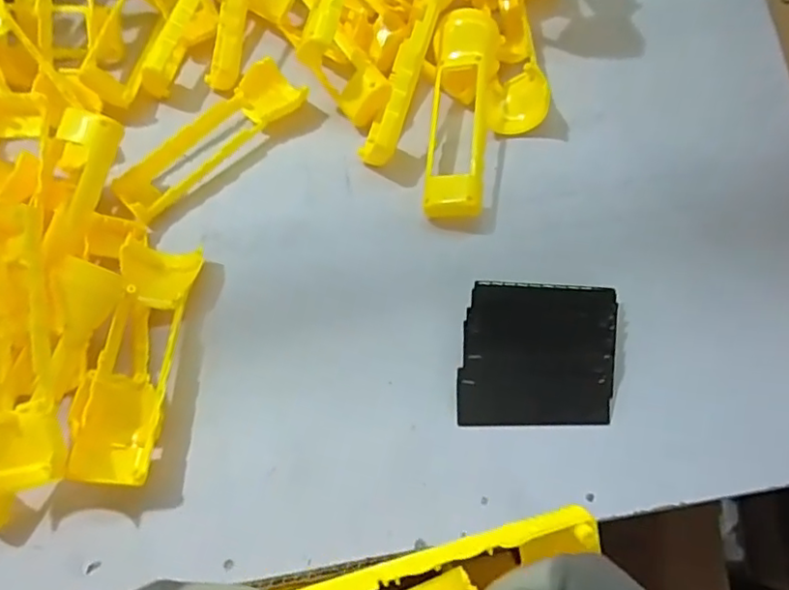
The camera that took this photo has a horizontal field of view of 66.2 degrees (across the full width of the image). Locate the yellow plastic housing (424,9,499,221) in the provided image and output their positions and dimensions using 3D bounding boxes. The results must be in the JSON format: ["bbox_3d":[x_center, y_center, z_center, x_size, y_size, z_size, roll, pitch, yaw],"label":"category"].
[{"bbox_3d":[0.049,-0.134,0.451,0.043,0.045,0.168,6,65,6],"label":"yellow plastic housing"}]

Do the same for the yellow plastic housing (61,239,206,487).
[{"bbox_3d":[-0.161,0.040,0.385,0.045,0.041,0.154,2,64,4],"label":"yellow plastic housing"}]

